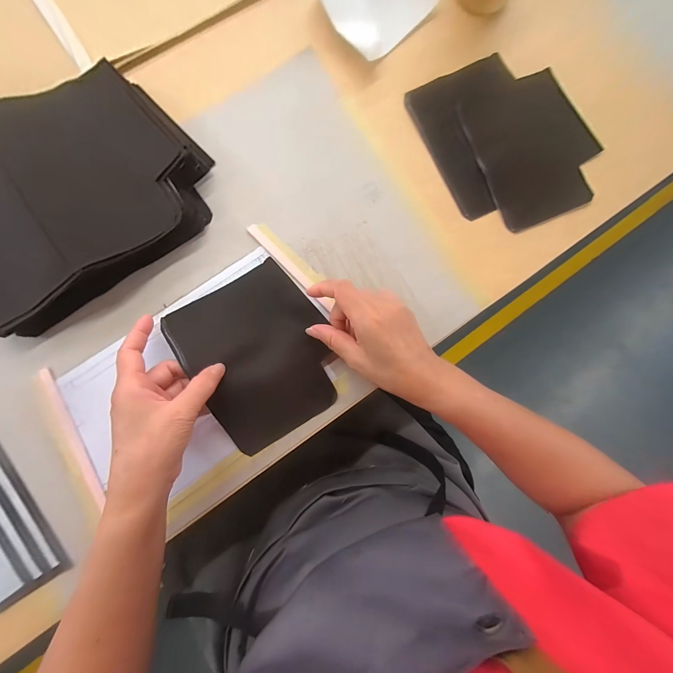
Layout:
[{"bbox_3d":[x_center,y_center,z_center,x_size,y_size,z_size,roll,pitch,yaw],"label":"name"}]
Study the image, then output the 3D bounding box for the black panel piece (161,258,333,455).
[{"bbox_3d":[-0.082,0.023,0.317,0.129,0.015,0.168,-31,91,-14],"label":"black panel piece"}]

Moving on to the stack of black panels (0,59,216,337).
[{"bbox_3d":[-0.271,-0.131,0.289,0.279,0.061,0.173,-36,91,-6],"label":"stack of black panels"}]

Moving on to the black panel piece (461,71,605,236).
[{"bbox_3d":[0.239,-0.226,0.360,0.143,0.008,0.167,-23,89,-6],"label":"black panel piece"}]

